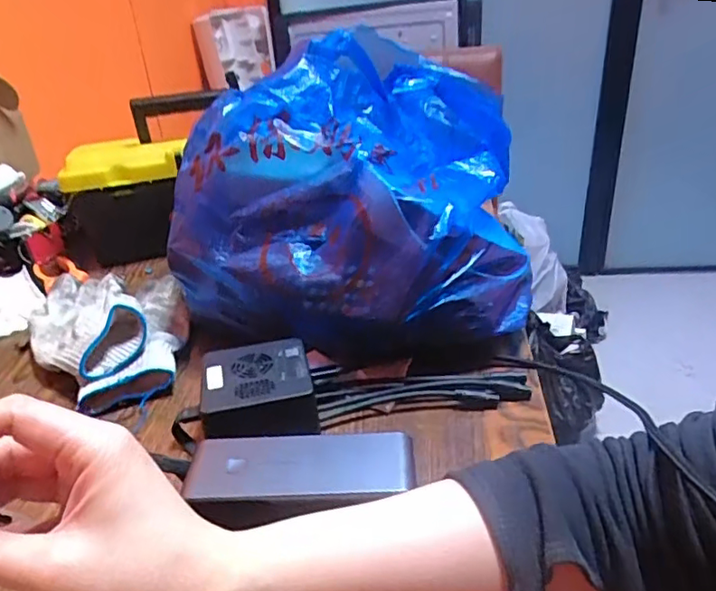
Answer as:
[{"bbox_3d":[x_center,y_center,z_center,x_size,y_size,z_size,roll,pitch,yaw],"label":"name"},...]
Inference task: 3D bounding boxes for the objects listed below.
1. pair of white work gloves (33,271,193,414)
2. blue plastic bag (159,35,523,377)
[{"bbox_3d":[-0.228,0.023,0.523,0.139,0.047,0.203,-12,29,-16],"label":"pair of white work gloves"},{"bbox_3d":[0.006,-0.079,0.503,0.274,0.215,0.223,7,31,21],"label":"blue plastic bag"}]

